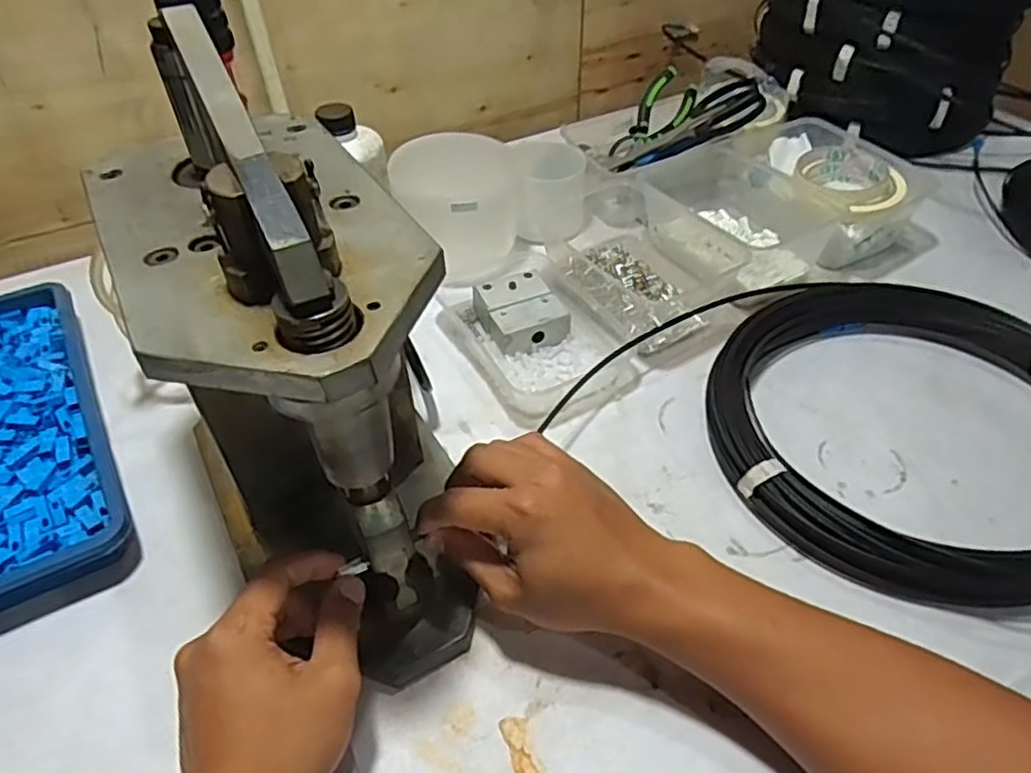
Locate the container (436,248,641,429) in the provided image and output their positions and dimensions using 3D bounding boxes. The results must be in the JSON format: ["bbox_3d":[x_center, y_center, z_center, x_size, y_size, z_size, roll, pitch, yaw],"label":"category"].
[{"bbox_3d":[0.013,-0.052,0.600,0.121,0.038,0.189,-21,47,-20],"label":"container"}]

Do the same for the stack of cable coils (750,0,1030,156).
[{"bbox_3d":[0.445,-0.433,0.820,0.275,0.177,0.268,22,48,23],"label":"stack of cable coils"}]

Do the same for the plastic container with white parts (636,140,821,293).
[{"bbox_3d":[0.203,-0.166,0.676,0.134,0.058,0.186,-16,46,-15],"label":"plastic container with white parts"}]

